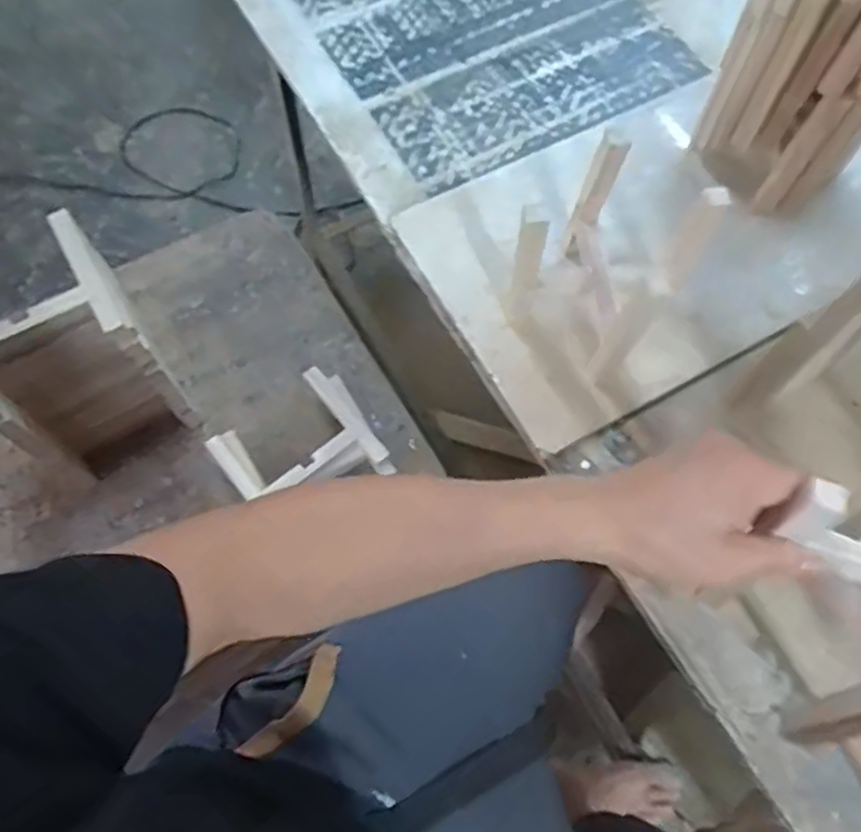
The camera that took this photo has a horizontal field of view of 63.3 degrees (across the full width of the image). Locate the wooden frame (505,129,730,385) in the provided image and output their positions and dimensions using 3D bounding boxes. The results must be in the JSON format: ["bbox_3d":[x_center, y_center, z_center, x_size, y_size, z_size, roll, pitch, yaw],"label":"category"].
[{"bbox_3d":[0.156,-0.131,0.622,0.125,0.160,0.124,39,72,14],"label":"wooden frame"}]

